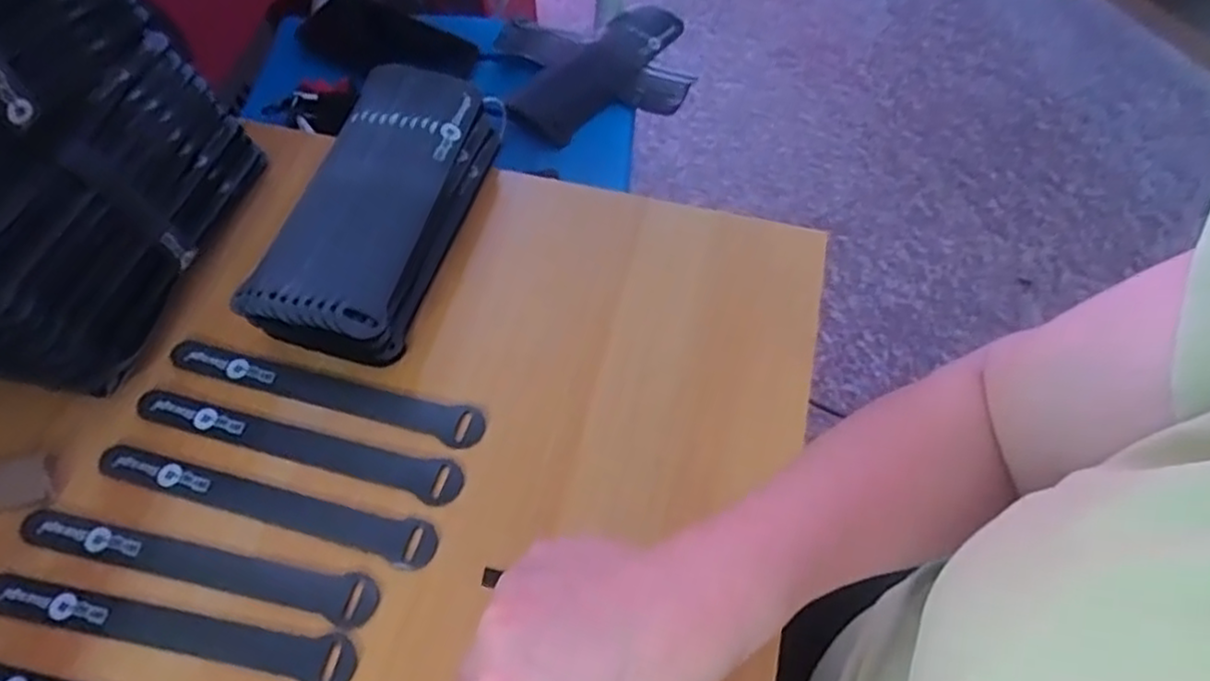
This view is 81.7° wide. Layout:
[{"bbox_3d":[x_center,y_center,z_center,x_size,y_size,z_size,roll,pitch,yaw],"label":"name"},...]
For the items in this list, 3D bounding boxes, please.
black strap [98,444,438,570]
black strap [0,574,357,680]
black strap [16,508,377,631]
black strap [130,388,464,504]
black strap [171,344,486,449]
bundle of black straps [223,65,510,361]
[{"bbox_3d":[-0.191,0.088,0.390,0.203,0.004,0.023,14,61,9],"label":"black strap"},{"bbox_3d":[-0.226,0.146,0.360,0.201,0.006,0.024,10,60,6],"label":"black strap"},{"bbox_3d":[-0.219,0.118,0.374,0.201,0.005,0.023,11,60,7],"label":"black strap"},{"bbox_3d":[-0.181,0.057,0.407,0.203,0.004,0.024,15,61,9],"label":"black strap"},{"bbox_3d":[-0.171,0.030,0.426,0.201,0.008,0.024,14,66,10],"label":"black strap"},{"bbox_3d":[-0.146,-0.089,0.458,0.090,0.059,0.222,12,62,5],"label":"bundle of black straps"}]

